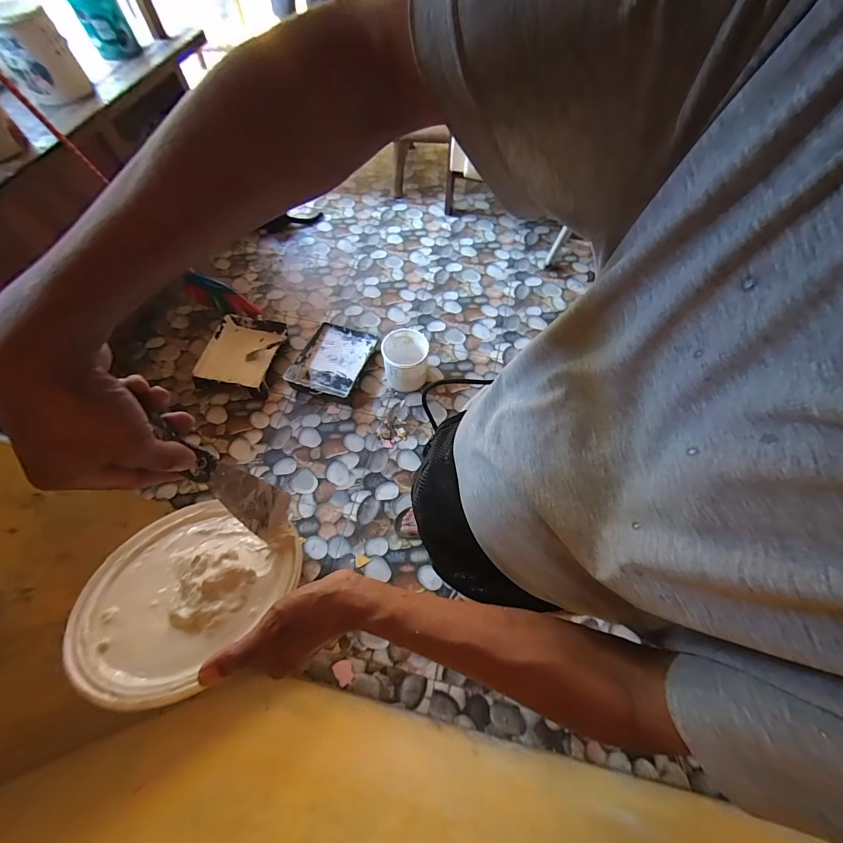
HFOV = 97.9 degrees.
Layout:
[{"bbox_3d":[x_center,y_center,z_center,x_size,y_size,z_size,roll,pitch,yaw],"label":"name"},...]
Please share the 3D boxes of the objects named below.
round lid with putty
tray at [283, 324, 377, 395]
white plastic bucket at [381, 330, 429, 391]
[{"bbox_3d":[-0.214,0.143,0.323,0.160,0.020,0.162,19,42,24],"label":"round lid with putty"},{"bbox_3d":[-0.385,-0.278,1.594,0.285,0.074,0.369,19,64,10],"label":"tray"},{"bbox_3d":[-0.064,-0.262,1.521,0.173,0.185,0.221,4,62,2],"label":"white plastic bucket"}]

